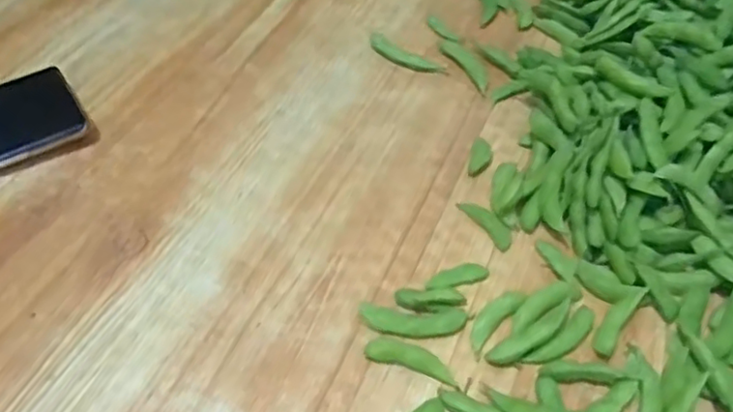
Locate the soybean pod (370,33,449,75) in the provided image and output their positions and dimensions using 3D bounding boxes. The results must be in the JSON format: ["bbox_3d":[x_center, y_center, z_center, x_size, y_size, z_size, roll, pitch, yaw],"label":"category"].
[{"bbox_3d":[0.030,-0.116,0.487,0.064,0.010,0.017,26,53,18],"label":"soybean pod"}]

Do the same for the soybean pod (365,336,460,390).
[{"bbox_3d":[0.025,0.079,0.326,0.049,0.006,0.015,17,51,11],"label":"soybean pod"}]

